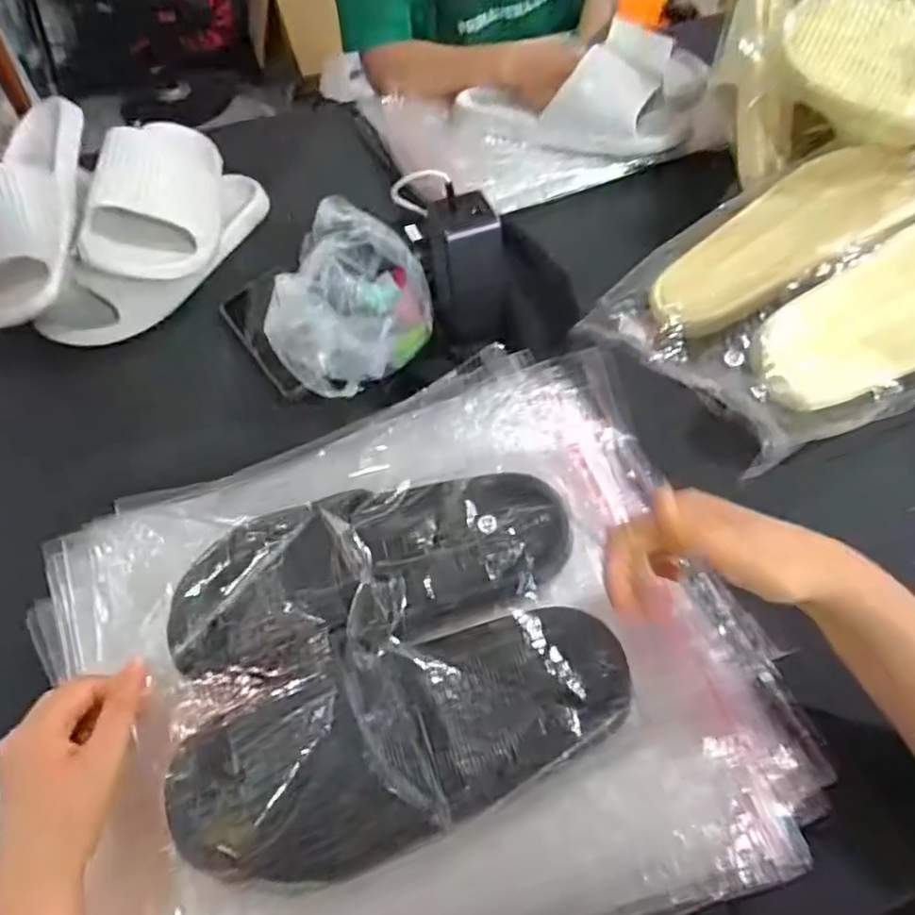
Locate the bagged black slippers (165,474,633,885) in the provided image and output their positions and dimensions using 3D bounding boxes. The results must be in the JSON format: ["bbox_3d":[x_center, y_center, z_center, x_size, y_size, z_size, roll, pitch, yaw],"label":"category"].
[{"bbox_3d":[-0.040,0.107,0.359,0.245,0.055,0.189,-14,56,-6],"label":"bagged black slippers"}]

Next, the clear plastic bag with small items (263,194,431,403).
[{"bbox_3d":[-0.105,-0.141,0.560,0.143,0.084,0.150,35,64,24],"label":"clear plastic bag with small items"}]

